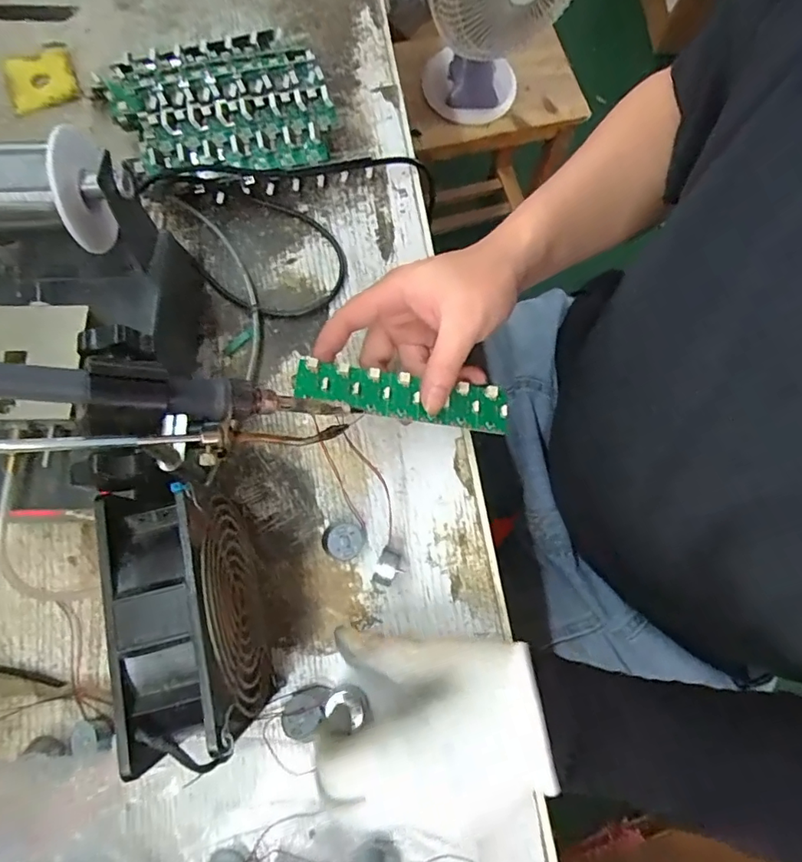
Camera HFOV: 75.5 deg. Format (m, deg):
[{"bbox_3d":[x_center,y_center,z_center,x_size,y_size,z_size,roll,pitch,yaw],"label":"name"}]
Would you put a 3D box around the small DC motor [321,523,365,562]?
[{"bbox_3d":[-0.038,0.073,0.340,0.027,0.018,0.022,-7,74,-4],"label":"small DC motor"}]

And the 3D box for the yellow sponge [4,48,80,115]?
[{"bbox_3d":[-0.312,-0.306,0.447,0.055,0.008,0.061,-23,75,-8],"label":"yellow sponge"}]

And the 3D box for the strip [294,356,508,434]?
[{"bbox_3d":[0.002,-0.023,0.333,0.138,0.006,0.030,10,73,-7],"label":"strip"}]

